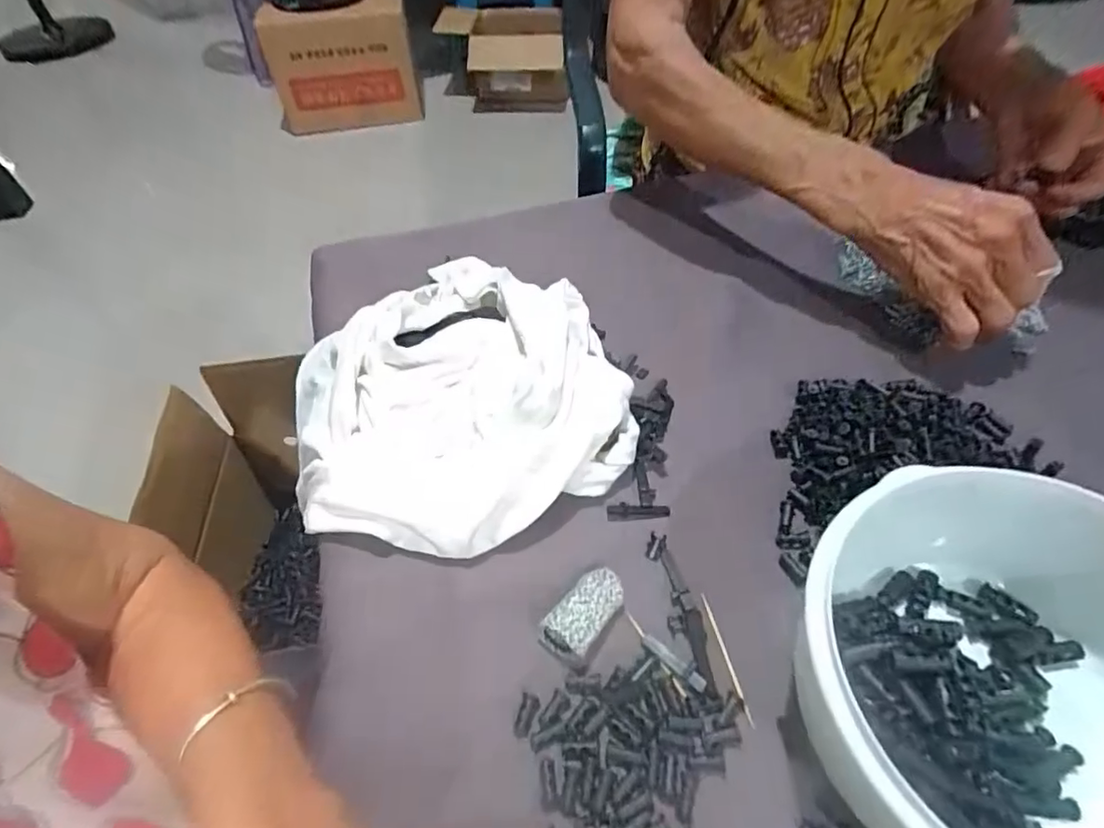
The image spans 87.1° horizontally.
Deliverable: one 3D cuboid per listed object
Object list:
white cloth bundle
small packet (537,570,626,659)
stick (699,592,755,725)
[{"bbox_3d":[-0.066,-0.015,0.363,0.197,0.060,0.197,-3,51,3],"label":"white cloth bundle"},{"bbox_3d":[0.018,0.098,0.291,0.025,0.017,0.045,30,59,26],"label":"small packet"},{"bbox_3d":[0.083,0.115,0.275,0.004,0.004,0.061,-11,51,-3],"label":"stick"}]

